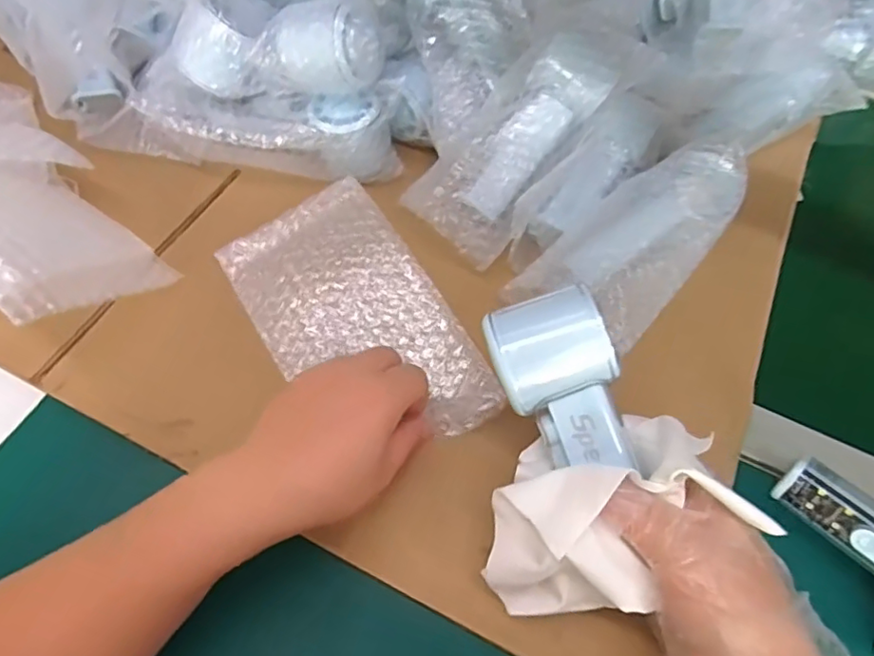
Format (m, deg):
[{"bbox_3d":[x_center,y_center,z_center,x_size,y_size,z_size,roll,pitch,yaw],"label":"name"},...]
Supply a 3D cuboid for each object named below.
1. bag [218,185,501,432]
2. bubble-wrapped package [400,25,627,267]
[{"bbox_3d":[-0.057,-0.007,0.403,0.114,0.027,0.209,-29,65,-18],"label":"bag"},{"bbox_3d":[0.059,-0.141,0.429,0.080,0.050,0.186,41,94,20],"label":"bubble-wrapped package"}]

